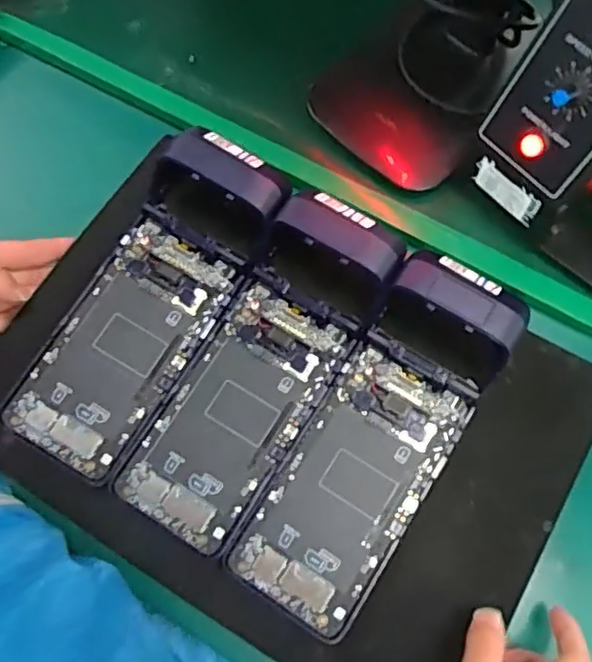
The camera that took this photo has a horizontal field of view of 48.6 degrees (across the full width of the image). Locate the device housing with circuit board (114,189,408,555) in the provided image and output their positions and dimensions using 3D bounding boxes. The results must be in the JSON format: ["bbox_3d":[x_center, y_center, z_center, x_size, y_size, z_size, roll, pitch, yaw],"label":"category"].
[{"bbox_3d":[-0.022,0.019,0.393,0.085,0.058,0.217,32,73,11],"label":"device housing with circuit board"}]

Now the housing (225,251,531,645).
[{"bbox_3d":[0.050,0.059,0.373,0.079,0.043,0.214,31,73,10],"label":"housing"}]

